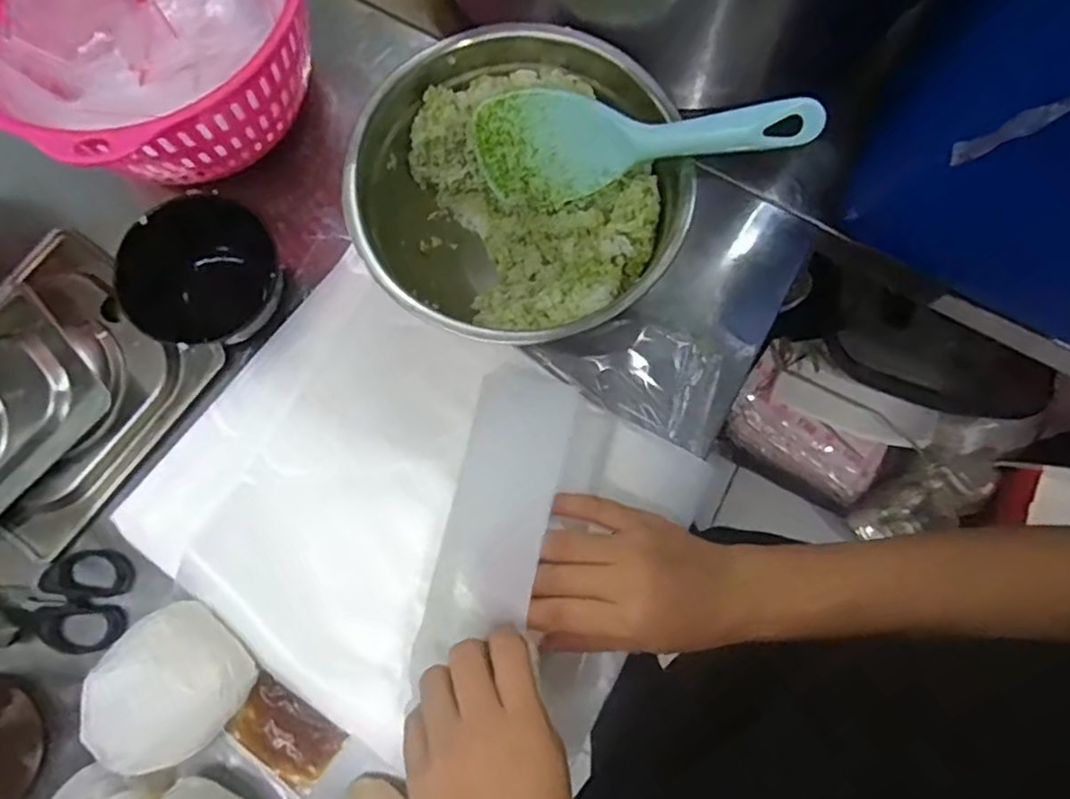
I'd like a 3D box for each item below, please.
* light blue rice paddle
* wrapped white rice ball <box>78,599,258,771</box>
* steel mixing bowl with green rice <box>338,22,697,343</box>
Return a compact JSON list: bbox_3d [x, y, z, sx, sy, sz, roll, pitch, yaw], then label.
[{"bbox_3d":[0.057,-0.152,0.378,0.198,0.069,0.022,5,43,25],"label":"light blue rice paddle"},{"bbox_3d":[-0.213,0.168,0.376,0.074,0.039,0.079,0,78,0],"label":"wrapped white rice ball"},{"bbox_3d":[-0.011,-0.122,0.416,0.173,0.104,0.189,0,78,0],"label":"steel mixing bowl with green rice"}]

